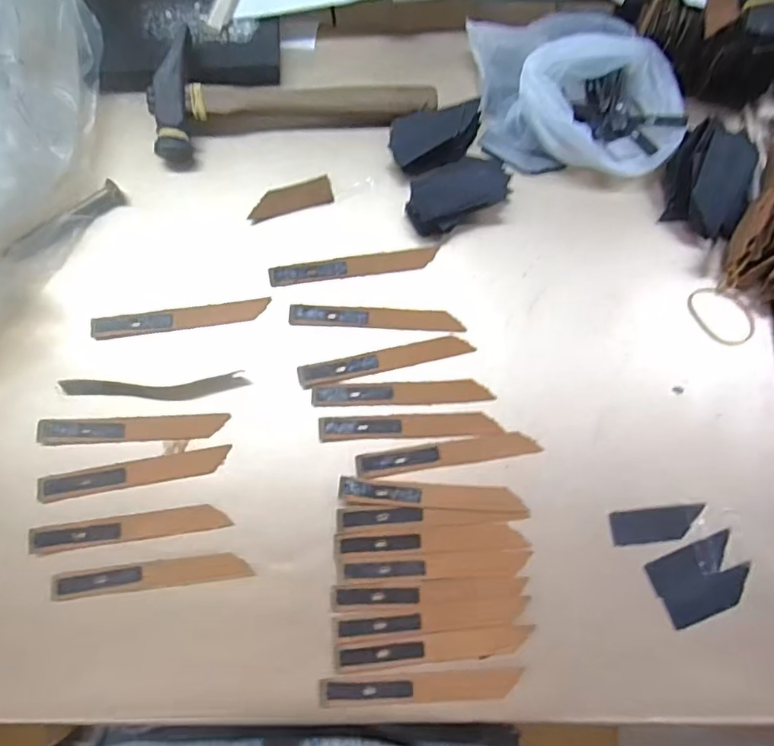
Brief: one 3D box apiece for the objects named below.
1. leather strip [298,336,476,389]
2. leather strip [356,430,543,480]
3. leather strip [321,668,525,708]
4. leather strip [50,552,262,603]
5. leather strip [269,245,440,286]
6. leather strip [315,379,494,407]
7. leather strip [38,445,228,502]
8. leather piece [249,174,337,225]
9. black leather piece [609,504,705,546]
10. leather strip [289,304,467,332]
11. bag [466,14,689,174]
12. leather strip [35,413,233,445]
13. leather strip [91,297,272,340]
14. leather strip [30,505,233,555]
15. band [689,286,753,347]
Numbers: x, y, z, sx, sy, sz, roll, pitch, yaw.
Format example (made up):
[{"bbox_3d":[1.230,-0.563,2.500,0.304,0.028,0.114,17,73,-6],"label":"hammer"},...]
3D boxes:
[{"bbox_3d":[-0.001,-0.009,0.397,0.122,0.004,0.016,-12,77,-5],"label":"leather strip"},{"bbox_3d":[0.041,0.055,0.385,0.123,0.004,0.017,-9,77,-4],"label":"leather strip"},{"bbox_3d":[0.022,0.199,0.353,0.124,0.004,0.017,-2,76,-2],"label":"leather strip"},{"bbox_3d":[-0.152,0.132,0.365,0.122,0.005,0.017,-5,80,-7],"label":"leather strip"},{"bbox_3d":[-0.024,-0.081,0.422,0.125,0.004,0.016,-9,77,-4],"label":"leather strip"},{"bbox_3d":[0.011,0.014,0.393,0.124,0.004,0.015,-2,76,-2],"label":"leather strip"},{"bbox_3d":[-0.171,0.069,0.381,0.125,0.005,0.018,-10,77,-4],"label":"leather strip"},{"bbox_3d":[-0.075,-0.134,0.434,0.066,0.004,0.022,-19,78,-6],"label":"leather piece"},{"bbox_3d":[0.186,0.105,0.385,0.063,0.004,0.022,-6,76,0],"label":"black leather piece"},{"bbox_3d":[-0.008,-0.041,0.409,0.125,0.004,0.016,2,76,-1],"label":"leather strip"},{"bbox_3d":[0.147,-0.224,0.439,0.161,0.049,0.126,9,76,1],"label":"bag"},{"bbox_3d":[-0.175,0.039,0.386,0.125,0.007,0.017,-3,76,-2],"label":"leather strip"},{"bbox_3d":[-0.149,-0.040,0.405,0.125,0.004,0.015,-8,77,-4],"label":"leather strip"},{"bbox_3d":[-0.169,0.102,0.369,0.123,0.013,0.017,-8,77,-4],"label":"leather strip"},{"bbox_3d":[0.252,-0.044,0.418,0.041,0.004,0.051,-25,78,-8],"label":"band"}]

